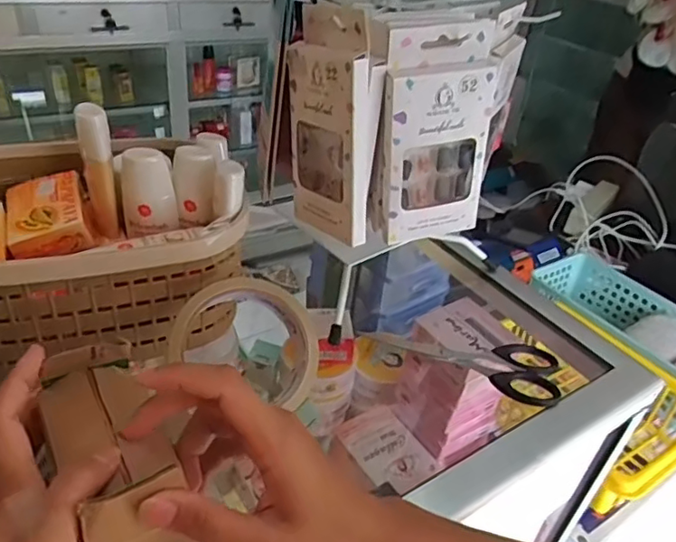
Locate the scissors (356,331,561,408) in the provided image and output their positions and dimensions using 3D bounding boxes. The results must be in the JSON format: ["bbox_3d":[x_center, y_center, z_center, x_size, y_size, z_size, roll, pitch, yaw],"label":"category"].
[{"bbox_3d":[0.099,0.062,0.458,0.146,0.015,0.058,20,36,18],"label":"scissors"}]

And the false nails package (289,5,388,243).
[{"bbox_3d":[-0.005,-0.094,0.380,0.021,0.141,0.070,-17,30,-36],"label":"false nails package"}]

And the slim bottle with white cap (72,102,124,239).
[{"bbox_3d":[-0.168,-0.068,0.411,0.020,0.093,0.022,-11,38,-25],"label":"slim bottle with white cap"}]

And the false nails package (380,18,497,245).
[{"bbox_3d":[0.064,-0.086,0.381,0.075,0.138,0.015,-4,36,-16],"label":"false nails package"}]

